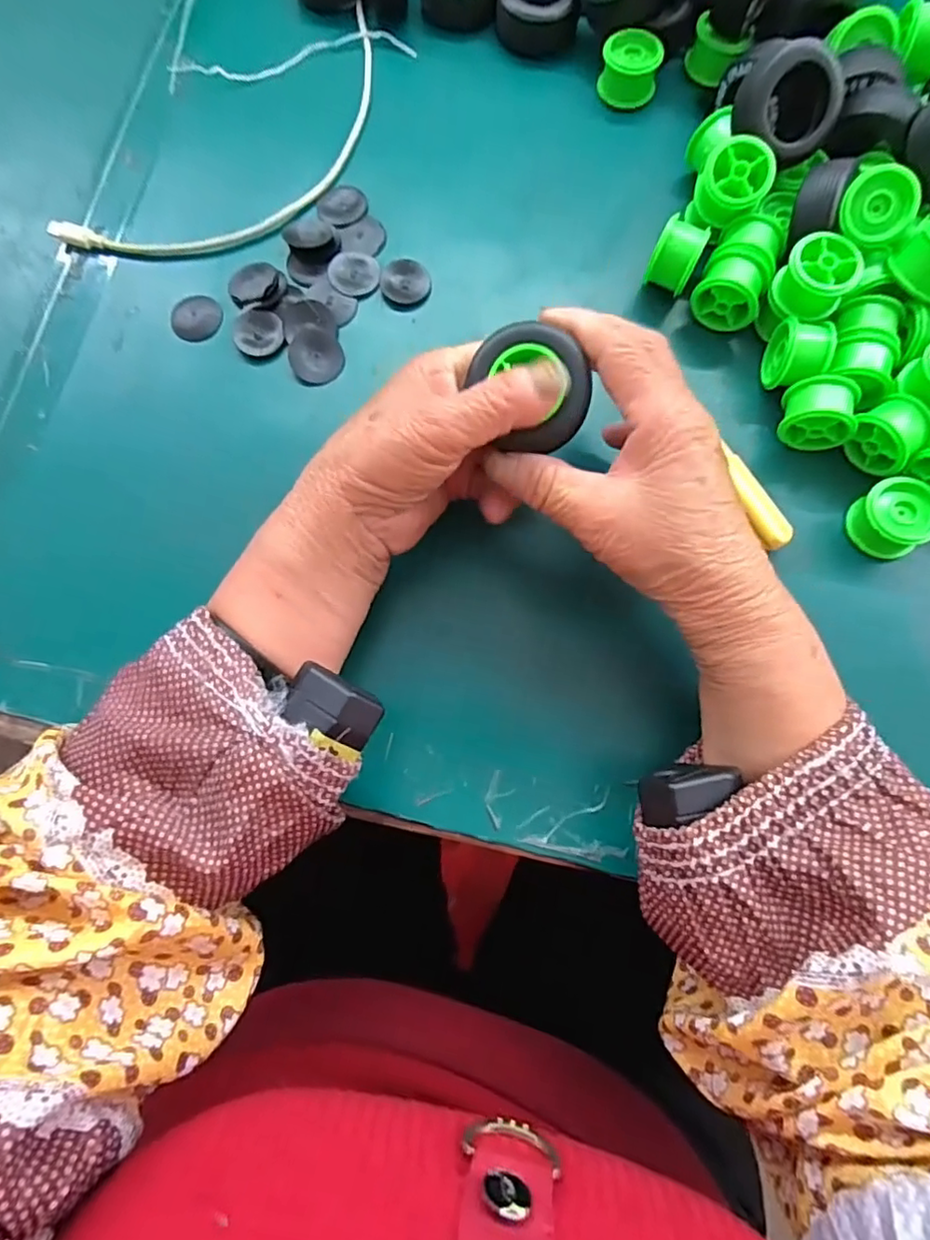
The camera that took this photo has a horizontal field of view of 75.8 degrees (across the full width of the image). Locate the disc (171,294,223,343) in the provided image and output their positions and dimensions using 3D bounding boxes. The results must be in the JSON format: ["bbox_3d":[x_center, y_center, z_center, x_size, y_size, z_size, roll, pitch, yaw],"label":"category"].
[{"bbox_3d":[-0.147,-0.165,0.325,0.025,0.004,0.028,33,80,7],"label":"disc"}]

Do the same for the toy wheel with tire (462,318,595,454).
[{"bbox_3d":[0.028,-0.094,0.240,0.038,0.021,0.049,-34,97,17],"label":"toy wheel with tire"}]

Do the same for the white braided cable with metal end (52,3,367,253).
[{"bbox_3d":[-0.119,-0.270,0.350,0.237,0.006,0.093,-43,80,-8],"label":"white braided cable with metal end"}]

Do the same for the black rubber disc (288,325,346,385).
[{"bbox_3d":[-0.080,-0.143,0.319,0.028,0.006,0.031,-28,79,-6],"label":"black rubber disc"}]

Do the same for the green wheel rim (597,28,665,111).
[{"bbox_3d":[0.098,-0.327,0.355,0.034,0.024,0.030,6,77,2],"label":"green wheel rim"}]

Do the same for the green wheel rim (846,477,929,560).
[{"bbox_3d":[0.205,-0.048,0.289,0.030,0.027,0.034,-28,79,-6],"label":"green wheel rim"}]

